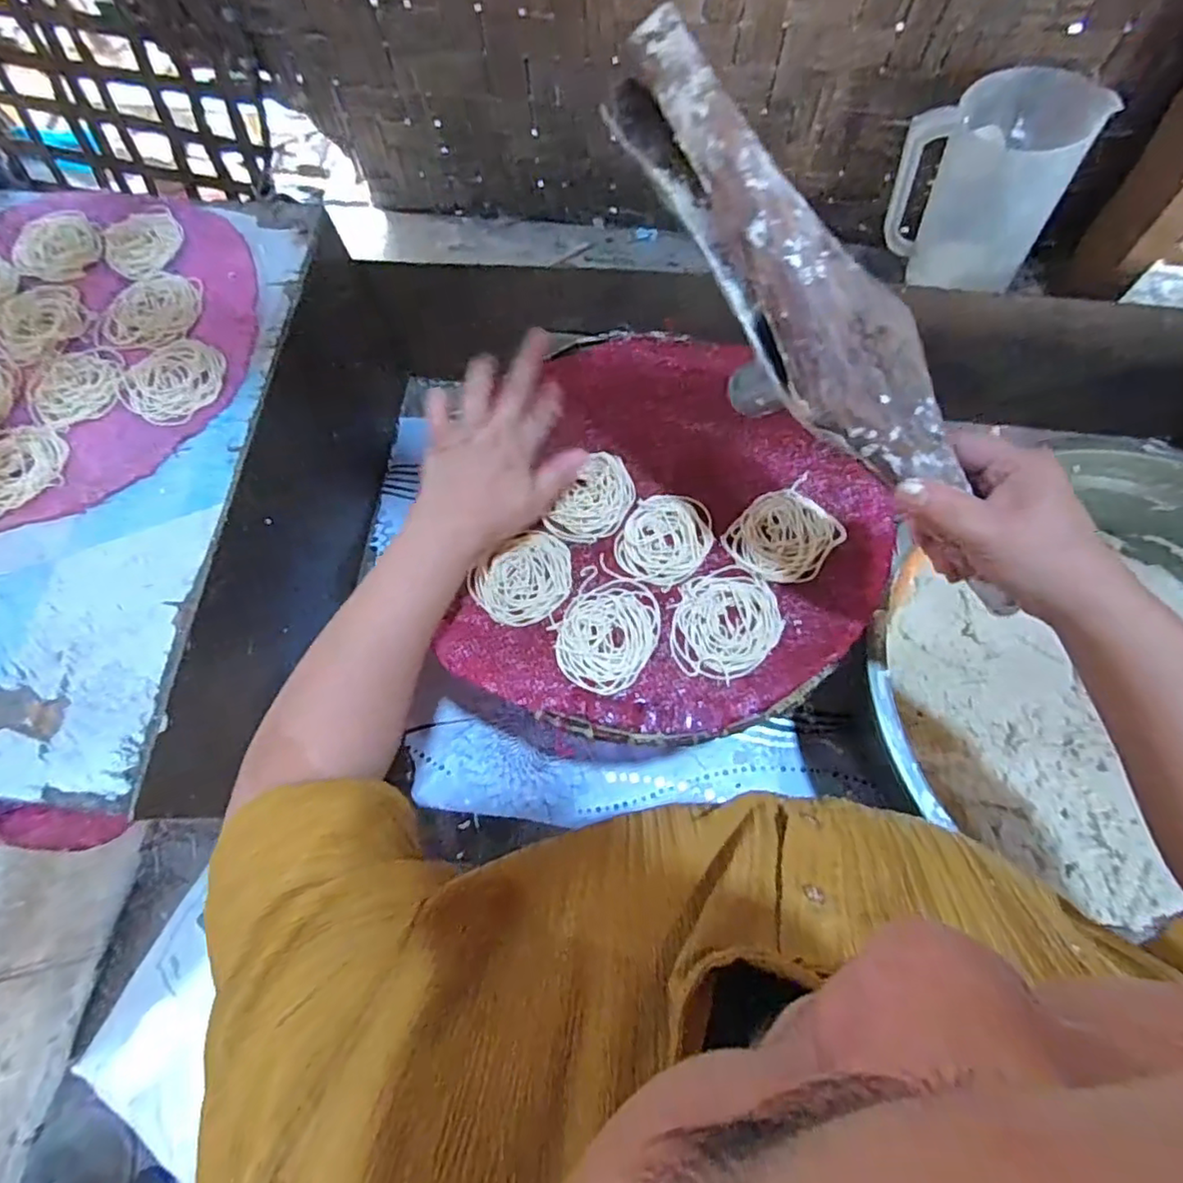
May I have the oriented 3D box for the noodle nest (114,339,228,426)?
[{"bbox_3d":[-0.339,-0.173,0.517,0.077,0.004,0.078,0,71,0],"label":"noodle nest"}]

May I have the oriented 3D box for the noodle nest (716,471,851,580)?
[{"bbox_3d":[0.146,-0.042,0.480,0.076,0.011,0.072,-38,75,-12],"label":"noodle nest"}]

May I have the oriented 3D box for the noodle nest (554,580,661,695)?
[{"bbox_3d":[0.013,0.030,0.463,0.068,0.004,0.083,34,74,11],"label":"noodle nest"}]

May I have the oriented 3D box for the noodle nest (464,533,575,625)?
[{"bbox_3d":[-0.049,-0.008,0.475,0.076,0.004,0.063,-33,74,-10],"label":"noodle nest"}]

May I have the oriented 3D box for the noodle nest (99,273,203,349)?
[{"bbox_3d":[-0.372,-0.238,0.537,0.078,0.006,0.074,3,71,1],"label":"noodle nest"}]

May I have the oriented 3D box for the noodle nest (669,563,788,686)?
[{"bbox_3d":[0.098,0.022,0.462,0.072,0.006,0.085,16,72,6],"label":"noodle nest"}]

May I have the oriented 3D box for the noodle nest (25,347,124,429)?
[{"bbox_3d":[-0.417,-0.166,0.514,0.073,0.004,0.069,0,71,0],"label":"noodle nest"}]

